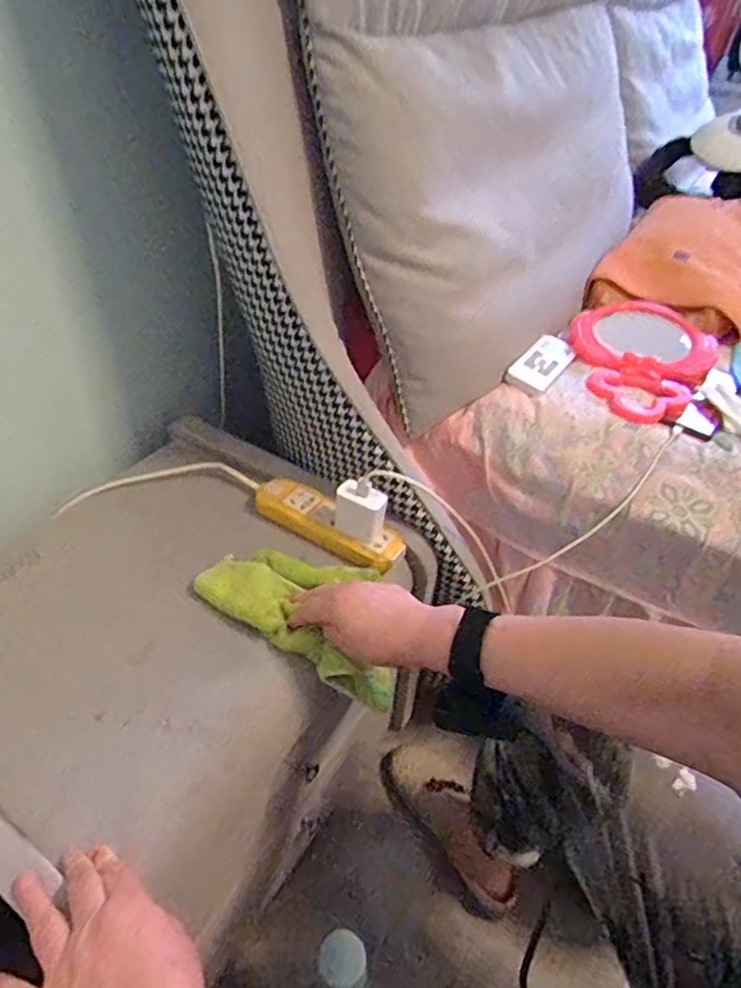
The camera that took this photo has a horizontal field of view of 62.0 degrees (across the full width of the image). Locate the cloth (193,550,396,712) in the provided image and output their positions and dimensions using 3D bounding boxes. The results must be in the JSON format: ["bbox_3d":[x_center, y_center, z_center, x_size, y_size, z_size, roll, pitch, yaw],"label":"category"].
[{"bbox_3d":[-0.058,0.117,0.613,0.218,0.044,0.131,34,49,17],"label":"cloth"}]

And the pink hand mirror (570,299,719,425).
[{"bbox_3d":[0.357,-0.191,0.840,0.184,0.029,0.259,28,47,24],"label":"pink hand mirror"}]

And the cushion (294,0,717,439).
[{"bbox_3d":[0.260,-0.662,0.943,0.170,0.666,1.105,8,39,39],"label":"cushion"}]

